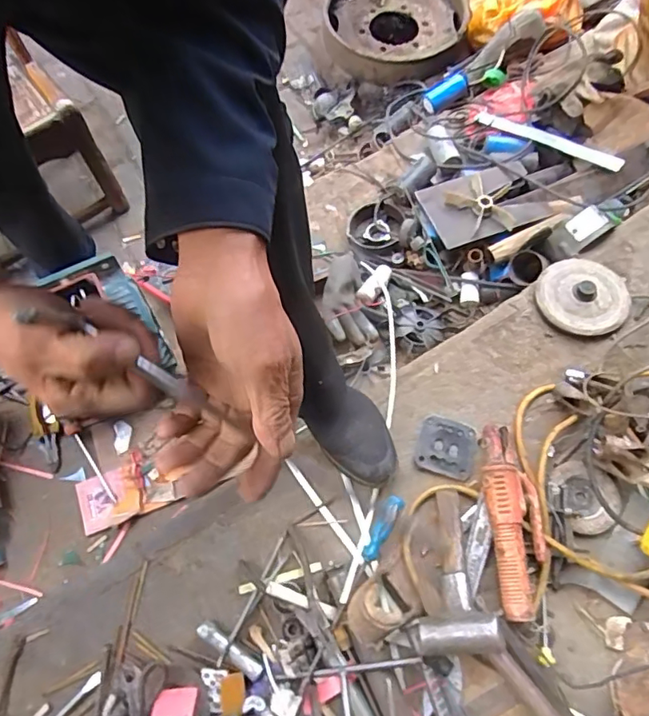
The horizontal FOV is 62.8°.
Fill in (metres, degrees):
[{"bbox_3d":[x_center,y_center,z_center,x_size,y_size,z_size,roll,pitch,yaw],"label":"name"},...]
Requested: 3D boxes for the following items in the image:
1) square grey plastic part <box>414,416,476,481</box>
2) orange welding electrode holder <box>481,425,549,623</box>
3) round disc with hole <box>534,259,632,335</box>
[{"bbox_3d":[0.175,0.129,0.761,0.079,0.008,0.083,15,67,6],"label":"square grey plastic part"},{"bbox_3d":[0.239,0.197,0.666,0.067,0.027,0.230,-3,67,-2],"label":"orange welding electrode holder"},{"bbox_3d":[0.418,-0.104,0.858,0.138,0.024,0.141,0,66,0],"label":"round disc with hole"}]

